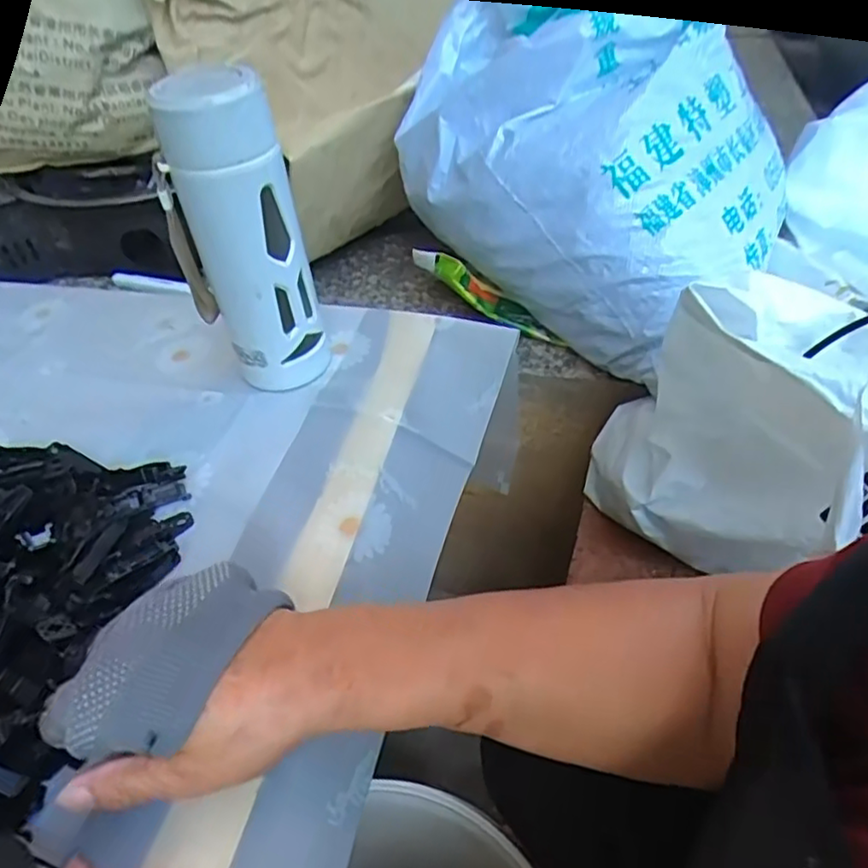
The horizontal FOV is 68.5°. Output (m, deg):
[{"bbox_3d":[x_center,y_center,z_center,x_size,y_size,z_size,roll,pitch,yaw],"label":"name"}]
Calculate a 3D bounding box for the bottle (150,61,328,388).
[{"bbox_3d":[-0.130,-0.127,0.440,0.070,0.207,0.060,21,51,23],"label":"bottle"}]

